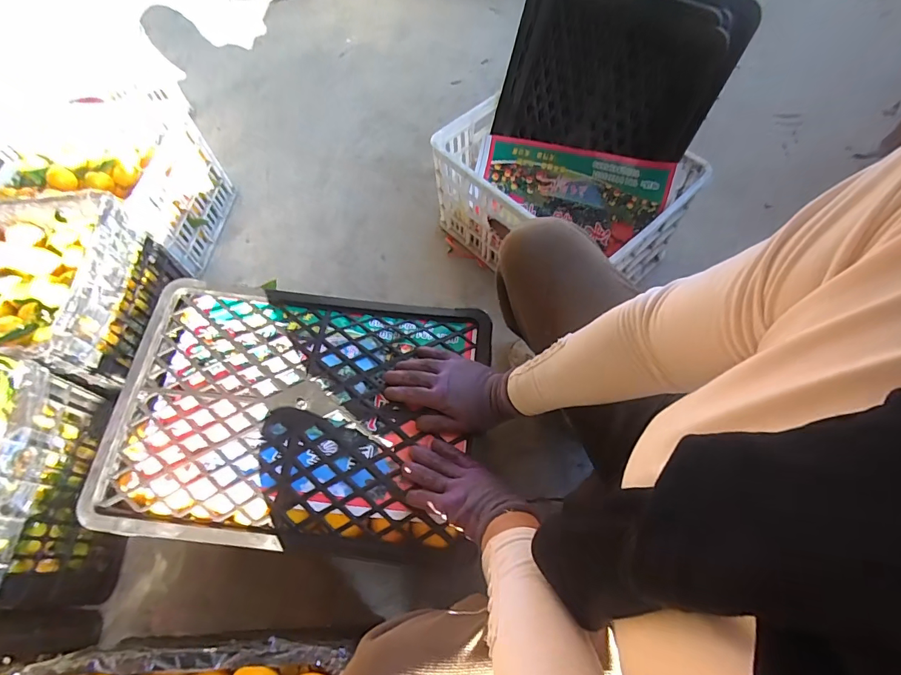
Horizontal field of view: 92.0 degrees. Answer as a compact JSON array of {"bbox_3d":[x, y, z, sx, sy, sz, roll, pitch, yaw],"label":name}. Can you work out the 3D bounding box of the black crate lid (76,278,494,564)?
[{"bbox_3d":[-0.207,0.094,0.593,0.479,0.049,0.344,3,62,6],"label":"black crate lid"}]

